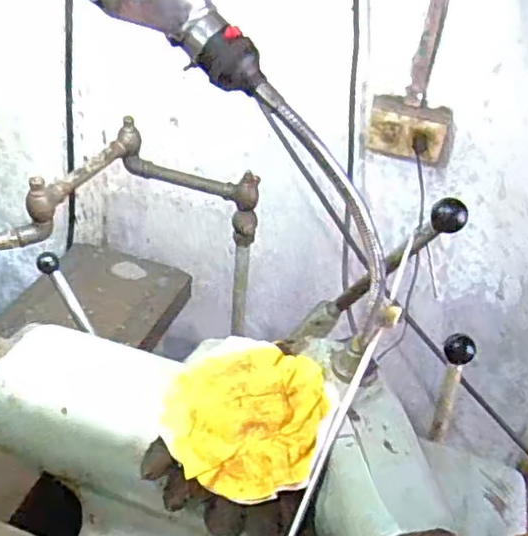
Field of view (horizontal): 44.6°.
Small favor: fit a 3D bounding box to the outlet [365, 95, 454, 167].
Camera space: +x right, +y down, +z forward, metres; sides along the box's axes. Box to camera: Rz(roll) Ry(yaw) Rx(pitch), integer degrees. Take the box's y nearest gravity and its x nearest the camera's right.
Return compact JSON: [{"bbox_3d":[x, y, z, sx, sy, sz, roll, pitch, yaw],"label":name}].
[{"bbox_3d":[0.235,-0.221,1.043,0.145,0.092,0.047,14,37,10],"label":"outlet"}]

